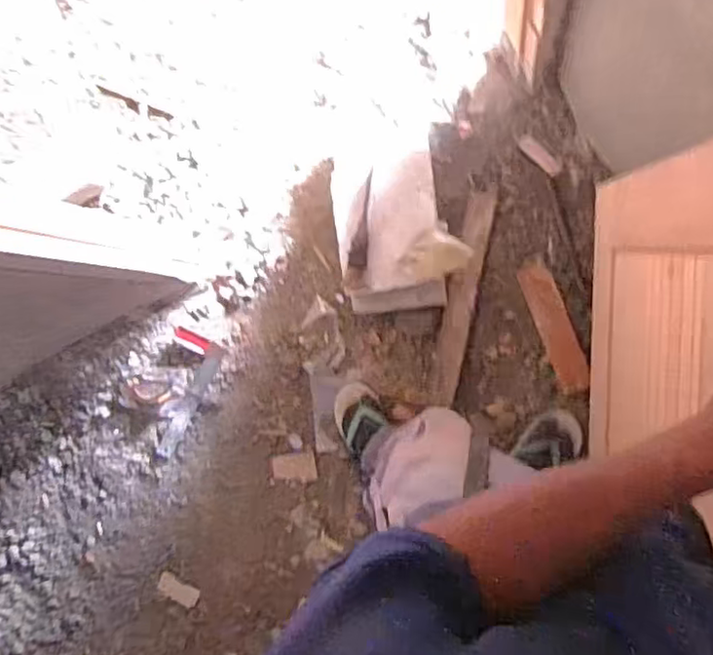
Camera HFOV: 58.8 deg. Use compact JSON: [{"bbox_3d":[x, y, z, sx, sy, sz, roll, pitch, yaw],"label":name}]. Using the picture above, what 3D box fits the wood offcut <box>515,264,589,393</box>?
[{"bbox_3d":[0.444,0.000,1.406,0.067,0.030,0.283,-21,87,11],"label":"wood offcut"}]

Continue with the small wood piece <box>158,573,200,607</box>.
[{"bbox_3d":[-0.456,0.674,1.618,0.106,0.009,0.058,28,97,10],"label":"small wood piece"}]

